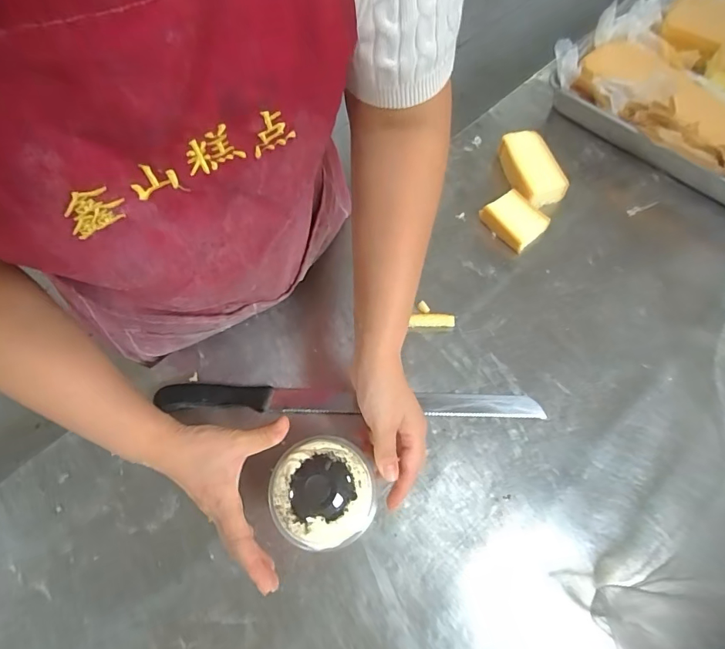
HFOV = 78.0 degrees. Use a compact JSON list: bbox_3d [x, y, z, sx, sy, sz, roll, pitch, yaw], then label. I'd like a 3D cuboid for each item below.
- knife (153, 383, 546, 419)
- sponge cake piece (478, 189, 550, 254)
[{"bbox_3d":[-0.010,0.082,0.491,0.410,0.032,0.031,0,66,2],"label":"knife"},{"bbox_3d":[0.197,-0.135,0.582,0.051,0.027,0.072,-39,70,-14],"label":"sponge cake piece"}]

